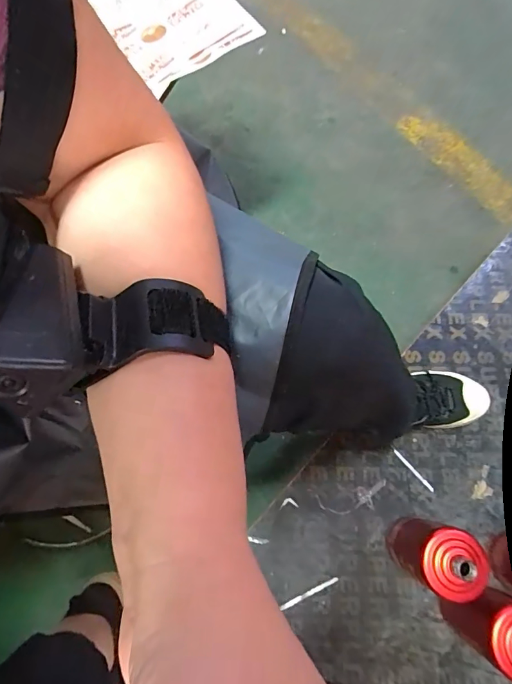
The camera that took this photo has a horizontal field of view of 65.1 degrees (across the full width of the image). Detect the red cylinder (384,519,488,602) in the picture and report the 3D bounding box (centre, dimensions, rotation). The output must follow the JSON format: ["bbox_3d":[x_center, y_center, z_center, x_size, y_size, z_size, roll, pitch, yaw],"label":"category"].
[{"bbox_3d":[0.247,0.294,0.560,0.079,0.184,0.080,-1,72,2],"label":"red cylinder"}]

